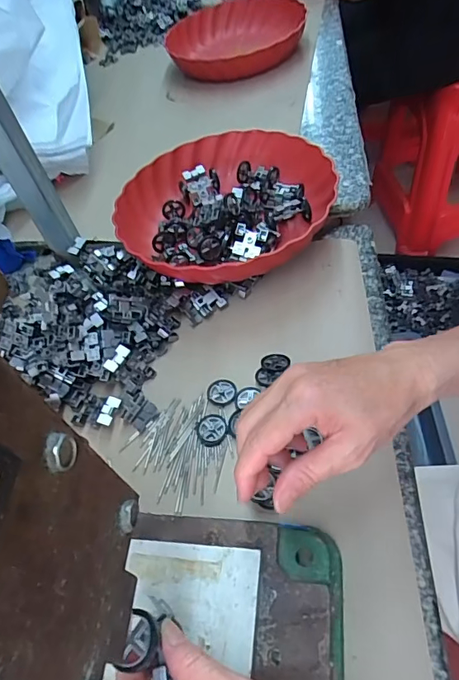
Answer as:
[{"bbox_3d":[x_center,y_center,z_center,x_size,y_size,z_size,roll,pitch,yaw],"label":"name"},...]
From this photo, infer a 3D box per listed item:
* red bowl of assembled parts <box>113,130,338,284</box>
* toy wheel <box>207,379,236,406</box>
[{"bbox_3d":[-0.010,-0.151,0.535,0.225,0.063,0.234,-6,52,8],"label":"red bowl of assembled parts"},{"bbox_3d":[-0.007,0.049,0.440,0.027,0.004,0.027,-6,52,8],"label":"toy wheel"}]

